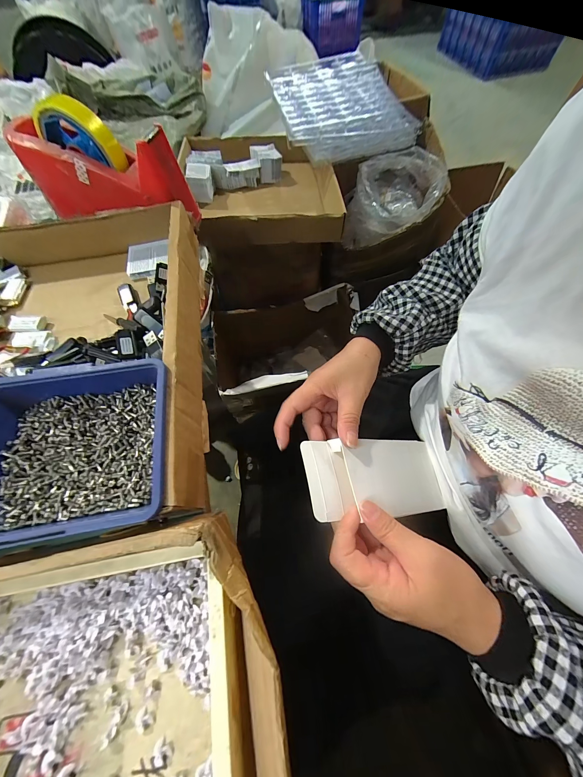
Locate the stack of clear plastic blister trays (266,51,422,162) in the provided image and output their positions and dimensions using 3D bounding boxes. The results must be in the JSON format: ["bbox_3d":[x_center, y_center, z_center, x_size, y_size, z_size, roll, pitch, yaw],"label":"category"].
[{"bbox_3d":[0.119,-0.696,0.664,0.314,0.081,0.329,-12,65,-4],"label":"stack of clear plastic blister trays"}]

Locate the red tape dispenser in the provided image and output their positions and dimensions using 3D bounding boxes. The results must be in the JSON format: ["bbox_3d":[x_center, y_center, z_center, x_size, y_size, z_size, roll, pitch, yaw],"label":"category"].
[{"bbox_3d":[-0.229,-0.265,0.326,0.198,0.099,0.062,12,66,8],"label":"red tape dispenser"}]

